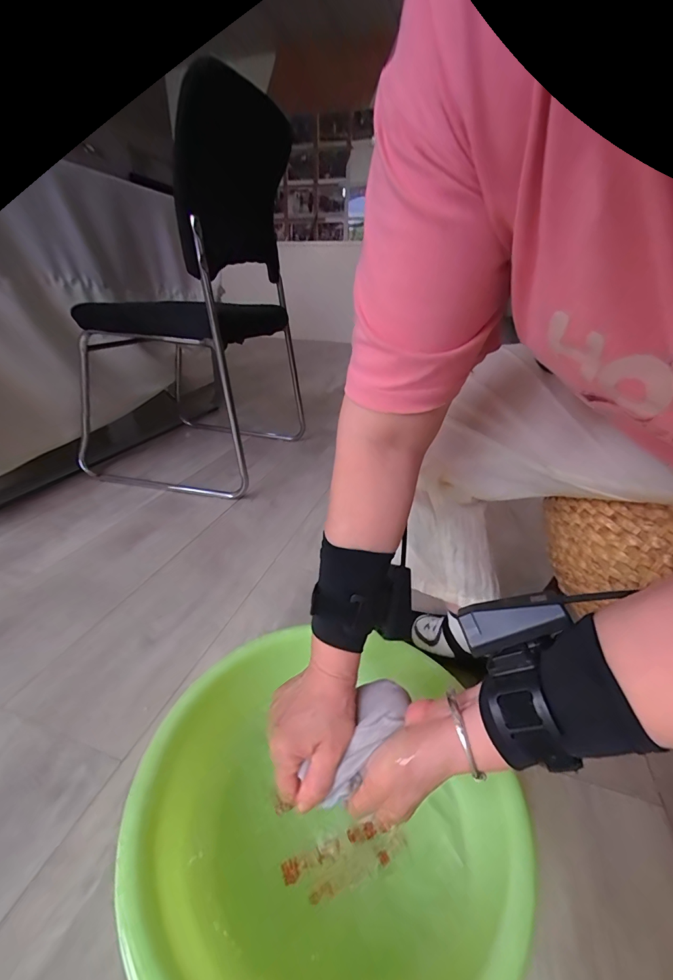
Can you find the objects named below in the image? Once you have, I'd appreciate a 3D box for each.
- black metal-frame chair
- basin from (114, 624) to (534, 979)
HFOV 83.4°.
[{"bbox_3d":[-0.415,-0.467,0.995,0.485,0.831,0.465,9,30,17],"label":"black metal-frame chair"},{"bbox_3d":[-0.013,0.304,0.368,0.317,0.120,0.332,0,29,0],"label":"basin"}]

